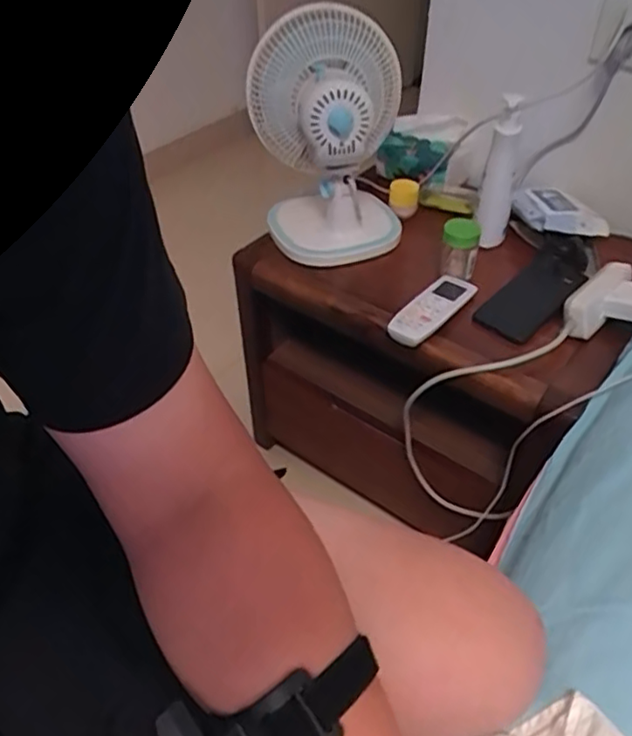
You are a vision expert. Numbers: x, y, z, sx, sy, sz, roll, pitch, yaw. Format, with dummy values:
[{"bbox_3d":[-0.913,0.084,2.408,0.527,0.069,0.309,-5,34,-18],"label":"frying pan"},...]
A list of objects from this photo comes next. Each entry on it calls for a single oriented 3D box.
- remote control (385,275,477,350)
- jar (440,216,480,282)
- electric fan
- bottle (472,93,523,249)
[{"bbox_3d":[0.150,-0.077,0.793,0.051,0.028,0.142,32,54,30],"label":"remote control"},{"bbox_3d":[0.192,-0.161,0.845,0.048,0.074,0.041,8,44,9],"label":"jar"},{"bbox_3d":[0.017,-0.306,0.860,0.201,0.279,0.176,-3,44,-2],"label":"electric fan"},{"bbox_3d":[0.257,-0.275,0.876,0.046,0.214,0.050,12,45,13],"label":"bottle"}]

